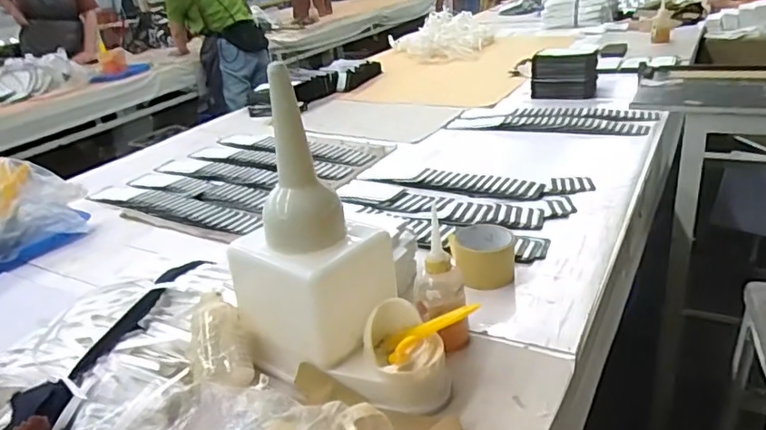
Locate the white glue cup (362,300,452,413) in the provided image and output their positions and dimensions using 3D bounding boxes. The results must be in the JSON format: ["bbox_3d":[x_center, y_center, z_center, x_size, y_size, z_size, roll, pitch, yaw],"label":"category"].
[{"bbox_3d":[0.026,0.149,0.596,0.085,0.090,0.097,-2,26,9],"label":"white glue cup"}]

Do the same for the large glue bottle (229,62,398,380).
[{"bbox_3d":[-0.094,0.010,0.611,0.145,0.298,0.136,15,33,38],"label":"large glue bottle"}]

